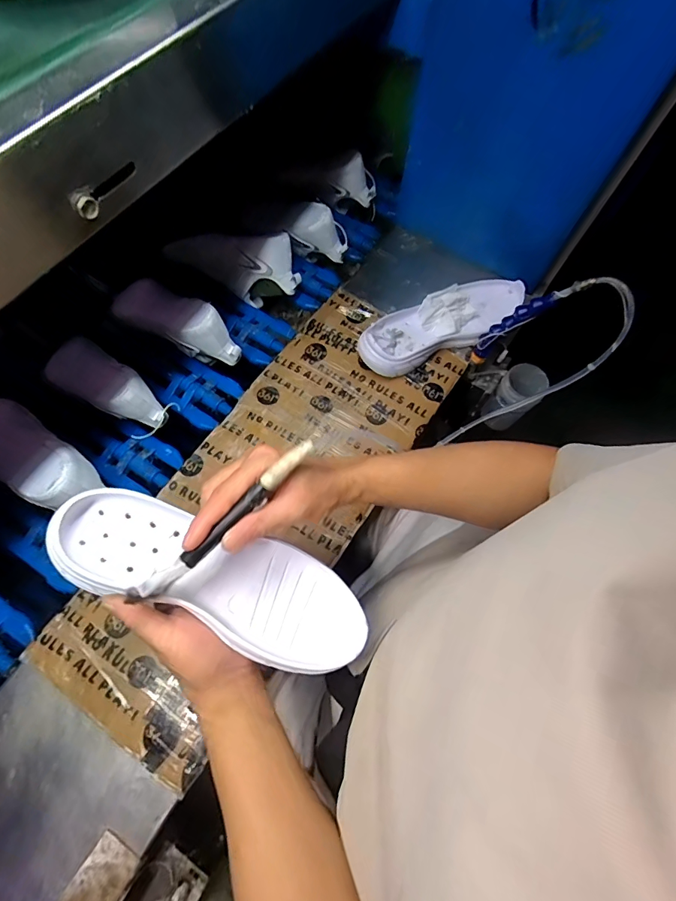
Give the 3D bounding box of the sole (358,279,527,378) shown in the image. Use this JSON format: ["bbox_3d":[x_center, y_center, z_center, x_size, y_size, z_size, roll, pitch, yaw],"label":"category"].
[{"bbox_3d":[0.166,-0.201,0.659,0.293,0.046,0.096,-26,73,-12],"label":"sole"}]

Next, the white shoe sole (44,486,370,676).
[{"bbox_3d":[-0.104,0.110,0.365,0.266,0.029,0.091,24,70,-3],"label":"white shoe sole"}]

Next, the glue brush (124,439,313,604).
[{"bbox_3d":[-0.085,0.053,0.322,0.172,0.015,0.016,-43,76,-4],"label":"glue brush"}]

